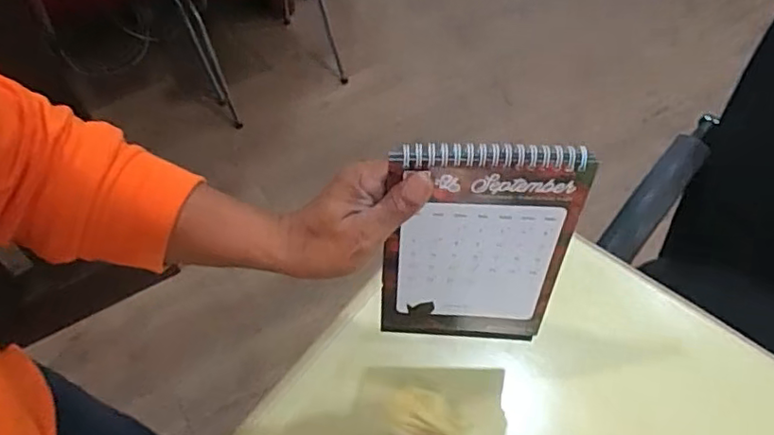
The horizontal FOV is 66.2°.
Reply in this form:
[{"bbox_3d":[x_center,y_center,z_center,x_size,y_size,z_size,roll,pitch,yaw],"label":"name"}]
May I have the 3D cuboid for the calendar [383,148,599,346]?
[{"bbox_3d":[0.068,0.030,0.470,0.143,0.217,0.028,0,51,3],"label":"calendar"}]

